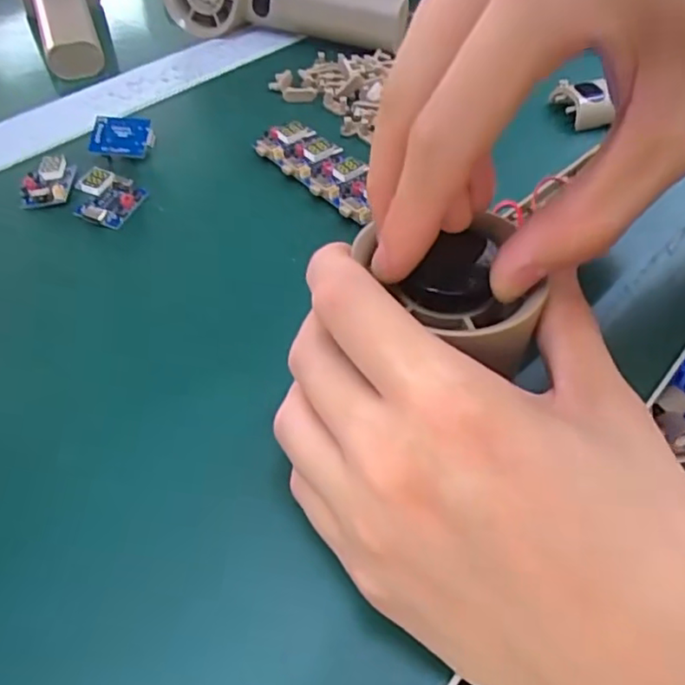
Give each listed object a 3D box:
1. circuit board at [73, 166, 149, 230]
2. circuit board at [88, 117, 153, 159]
[{"bbox_3d":[-0.107,-0.068,0.280,0.023,0.016,0.028,11,48,9],"label":"circuit board"},{"bbox_3d":[-0.111,-0.104,0.308,0.031,0.004,0.021,9,75,4],"label":"circuit board"}]

